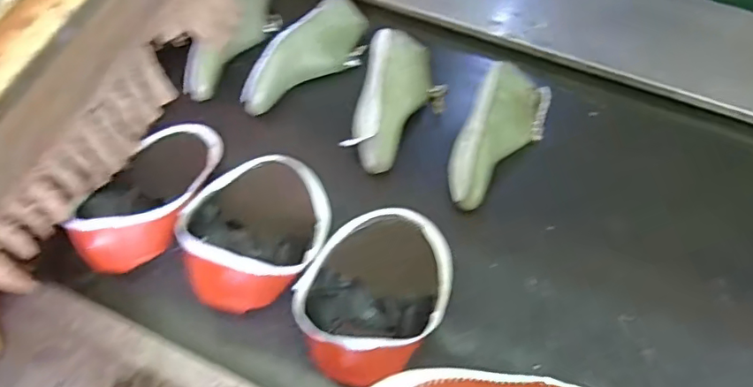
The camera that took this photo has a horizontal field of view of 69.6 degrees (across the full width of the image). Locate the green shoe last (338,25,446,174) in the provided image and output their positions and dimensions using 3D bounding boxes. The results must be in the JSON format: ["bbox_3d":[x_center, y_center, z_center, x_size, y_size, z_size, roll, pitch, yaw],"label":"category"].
[{"bbox_3d":[0.033,-0.144,0.840,0.128,0.066,0.232,12,63,7],"label":"green shoe last"}]

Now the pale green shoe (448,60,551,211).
[{"bbox_3d":[0.183,-0.089,0.814,0.107,0.072,0.241,23,65,13],"label":"pale green shoe"}]

